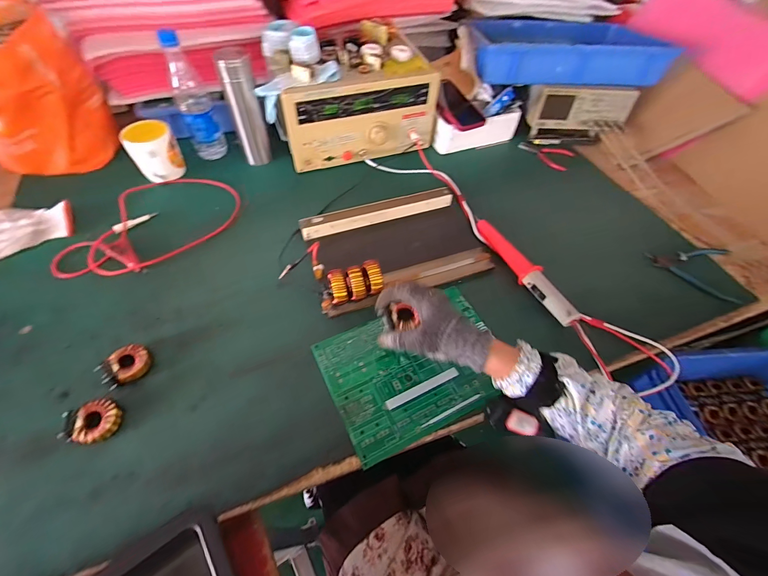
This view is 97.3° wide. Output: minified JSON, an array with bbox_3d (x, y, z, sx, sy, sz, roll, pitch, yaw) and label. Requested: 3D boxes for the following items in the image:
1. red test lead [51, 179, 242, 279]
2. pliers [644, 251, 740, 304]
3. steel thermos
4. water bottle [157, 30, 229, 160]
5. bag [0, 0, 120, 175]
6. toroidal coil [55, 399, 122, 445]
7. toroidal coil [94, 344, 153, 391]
[{"bbox_3d":[-0.430,-0.130,0.618,0.315,0.013,0.216,-32,62,-23],"label":"red test lead"},{"bbox_3d":[0.564,-0.029,0.620,0.139,0.025,0.113,10,63,0],"label":"pliers"},{"bbox_3d":[-0.279,-0.357,0.685,0.057,0.207,0.054,-18,57,-15],"label":"steel thermos"},{"bbox_3d":[-0.376,-0.367,0.671,0.063,0.233,0.058,-23,58,-18],"label":"water bottle"},{"bbox_3d":[-0.670,-0.368,0.654,0.191,0.241,0.234,-6,55,-7],"label":"bag"},{"bbox_3d":[-0.356,0.164,0.415,0.055,0.029,0.051,1,54,-2],"label":"toroidal coil"},{"bbox_3d":[-0.348,0.104,0.457,0.045,0.030,0.057,32,59,19],"label":"toroidal coil"}]

